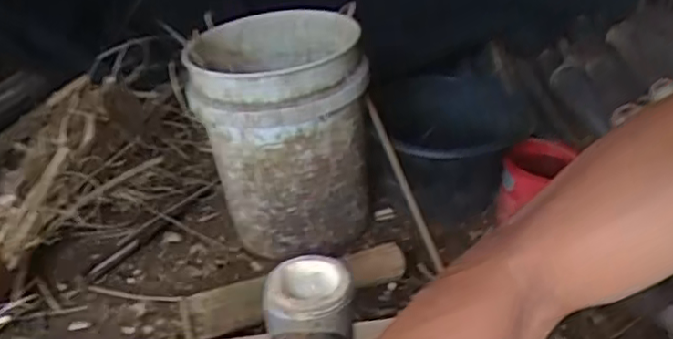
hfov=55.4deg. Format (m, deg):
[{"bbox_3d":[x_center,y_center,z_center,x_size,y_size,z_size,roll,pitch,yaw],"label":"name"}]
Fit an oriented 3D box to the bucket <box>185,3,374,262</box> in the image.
[{"bbox_3d":[-0.090,-0.075,1.209,0.292,0.386,0.360,0,32,3],"label":"bucket"}]

